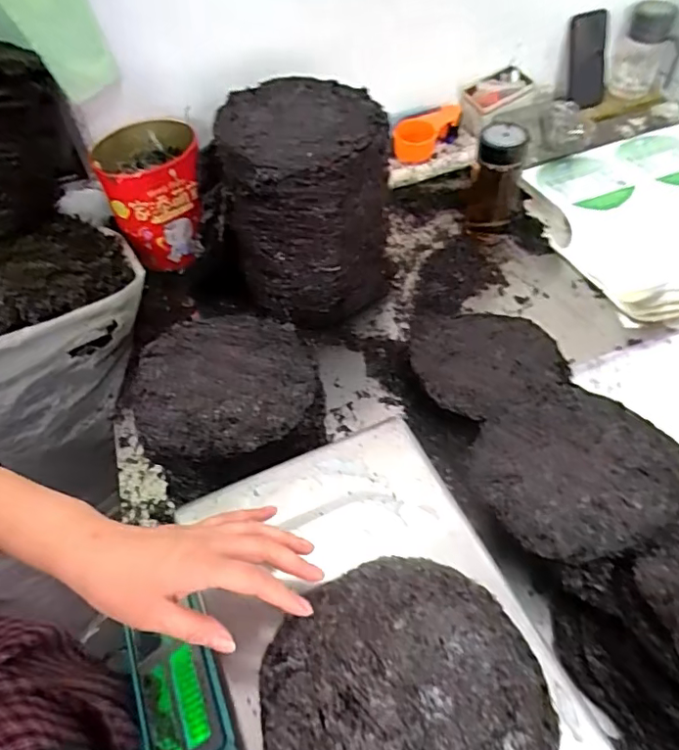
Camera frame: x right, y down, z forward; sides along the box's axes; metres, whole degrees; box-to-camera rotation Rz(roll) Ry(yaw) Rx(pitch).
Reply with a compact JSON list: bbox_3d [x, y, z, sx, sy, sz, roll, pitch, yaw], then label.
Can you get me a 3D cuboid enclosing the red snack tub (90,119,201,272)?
[{"bbox_3d":[-0.297,-0.295,0.912,0.149,0.169,0.159,-2,52,3],"label":"red snack tub"}]

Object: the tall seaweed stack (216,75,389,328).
[{"bbox_3d":[-0.040,-0.227,0.788,0.214,0.294,0.205,0,52,4],"label":"tall seaweed stack"}]

